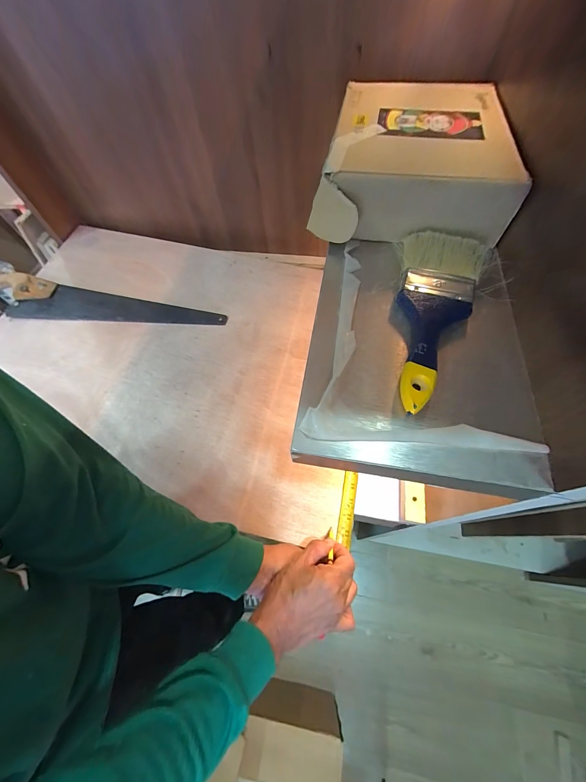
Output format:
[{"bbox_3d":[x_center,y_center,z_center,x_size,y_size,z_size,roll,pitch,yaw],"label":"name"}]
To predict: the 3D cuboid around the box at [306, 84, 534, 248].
[{"bbox_3d":[0.149,-0.288,0.365,0.225,0.073,0.270,13,63,11],"label":"box"}]

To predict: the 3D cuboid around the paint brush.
[{"bbox_3d":[0.138,-0.075,0.278,0.081,0.023,0.212,14,63,11],"label":"paint brush"}]

